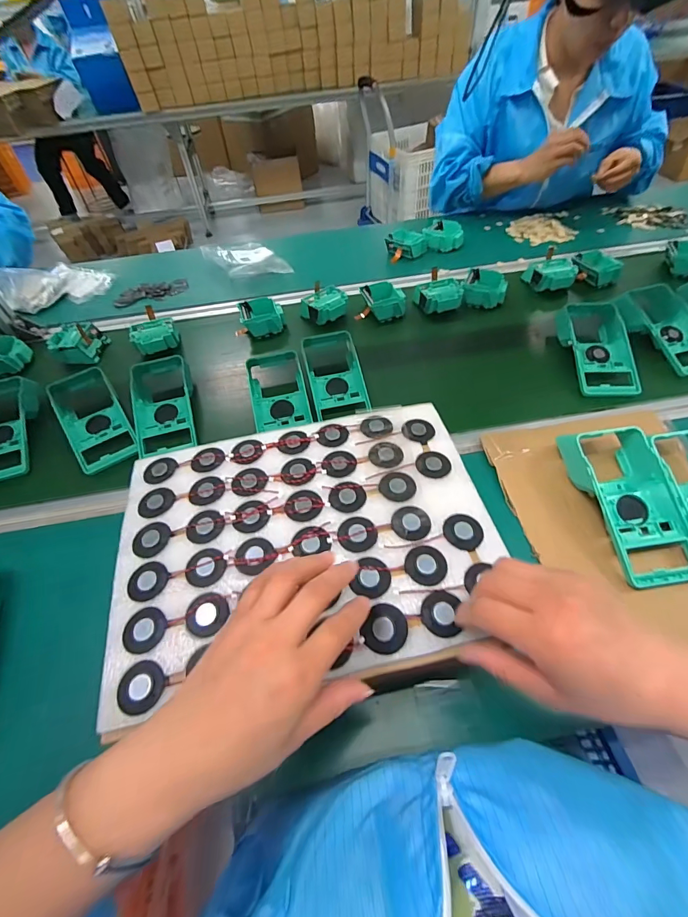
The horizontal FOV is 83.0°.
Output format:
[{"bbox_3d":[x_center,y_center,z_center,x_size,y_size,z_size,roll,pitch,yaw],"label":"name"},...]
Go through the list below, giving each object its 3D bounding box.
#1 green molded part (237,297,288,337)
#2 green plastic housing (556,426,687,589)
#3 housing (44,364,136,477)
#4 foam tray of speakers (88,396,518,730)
[{"bbox_3d":[-0.156,-0.273,0.751,0.083,0.036,0.082,-11,50,-10],"label":"green molded part"},{"bbox_3d":[0.315,0.041,0.431,0.087,0.057,0.183,-6,50,-6],"label":"green plastic housing"},{"bbox_3d":[-0.380,-0.068,0.589,0.099,0.051,0.211,-28,55,-22],"label":"housing"},{"bbox_3d":[-0.031,0.062,0.348,0.320,0.028,0.237,-9,50,-8],"label":"foam tray of speakers"}]

